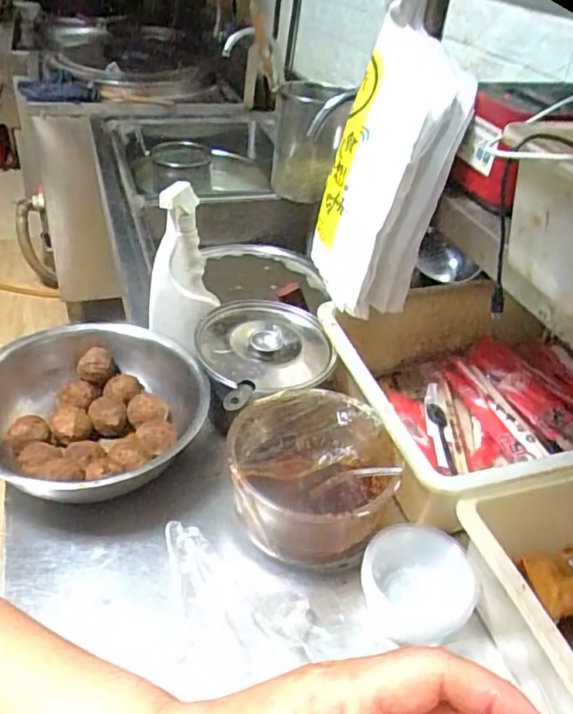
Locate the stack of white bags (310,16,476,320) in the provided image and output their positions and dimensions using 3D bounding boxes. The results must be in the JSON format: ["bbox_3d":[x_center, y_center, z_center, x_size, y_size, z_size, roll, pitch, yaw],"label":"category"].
[{"bbox_3d":[0.102,-0.200,0.692,0.083,0.289,0.147,-12,41,-22],"label":"stack of white bags"}]

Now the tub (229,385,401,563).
[{"bbox_3d":[0.024,0.125,0.638,0.166,0.091,0.167,4,38,-3],"label":"tub"}]

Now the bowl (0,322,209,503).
[{"bbox_3d":[-0.230,0.064,0.693,0.247,0.075,0.254,4,38,-3],"label":"bowl"}]

